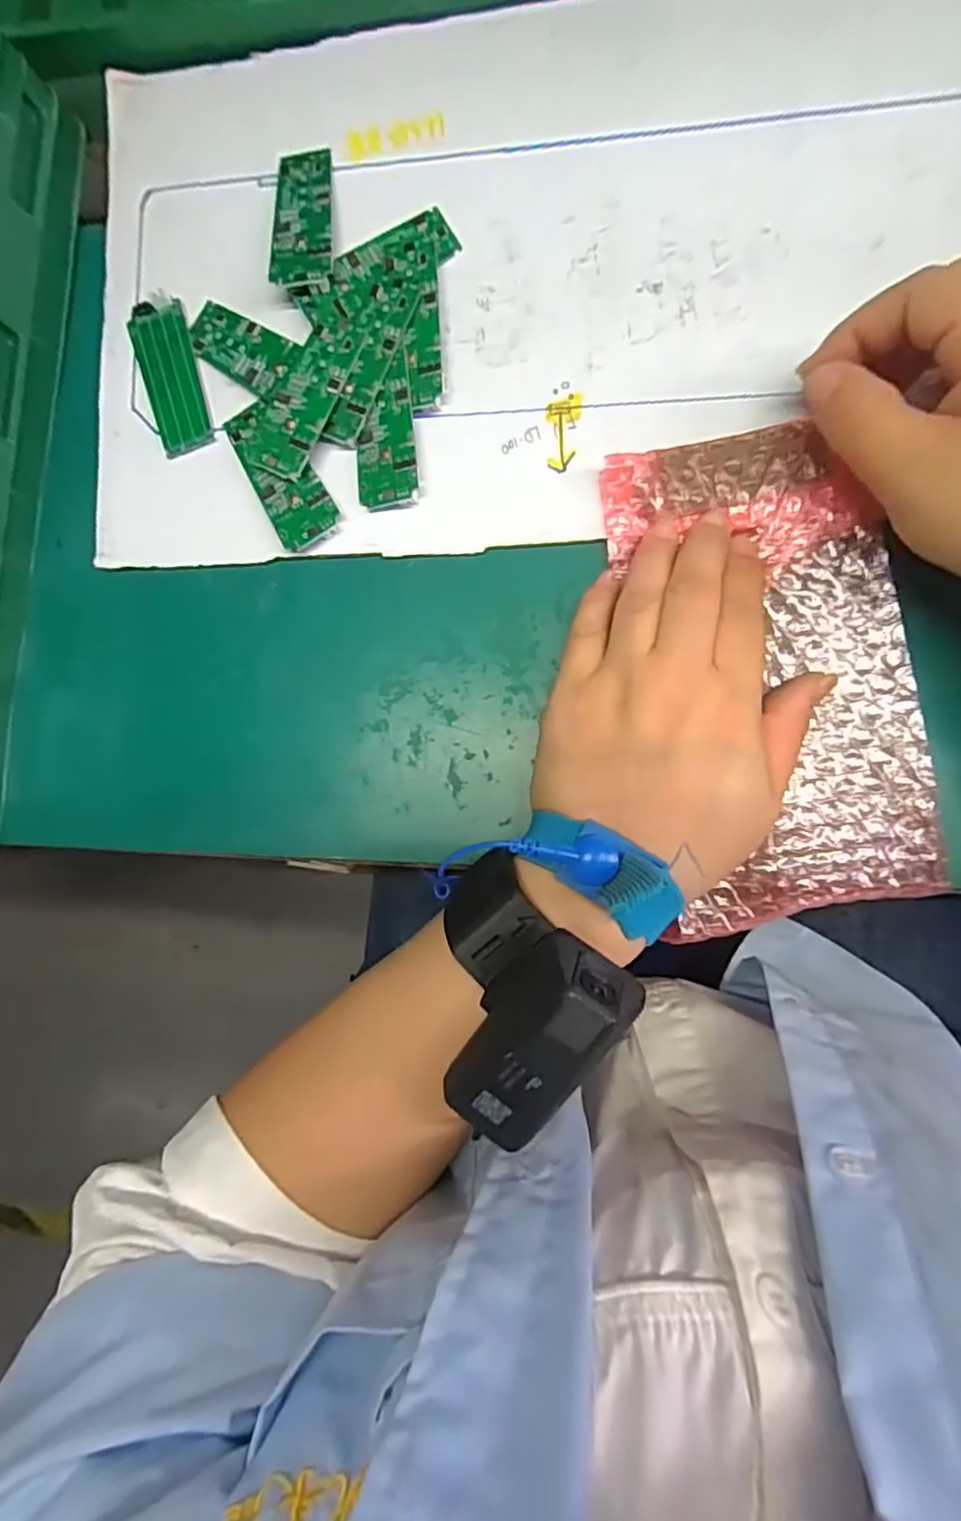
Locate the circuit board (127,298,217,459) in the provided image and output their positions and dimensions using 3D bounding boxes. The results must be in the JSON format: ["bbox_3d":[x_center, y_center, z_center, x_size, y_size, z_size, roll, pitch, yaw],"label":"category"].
[{"bbox_3d":[-0.141,-0.175,0.295,0.026,0.004,0.072,-18,85,6],"label":"circuit board"}]

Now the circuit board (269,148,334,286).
[{"bbox_3d":[-0.078,-0.240,0.284,0.027,0.010,0.071,-2,87,7],"label":"circuit board"}]

